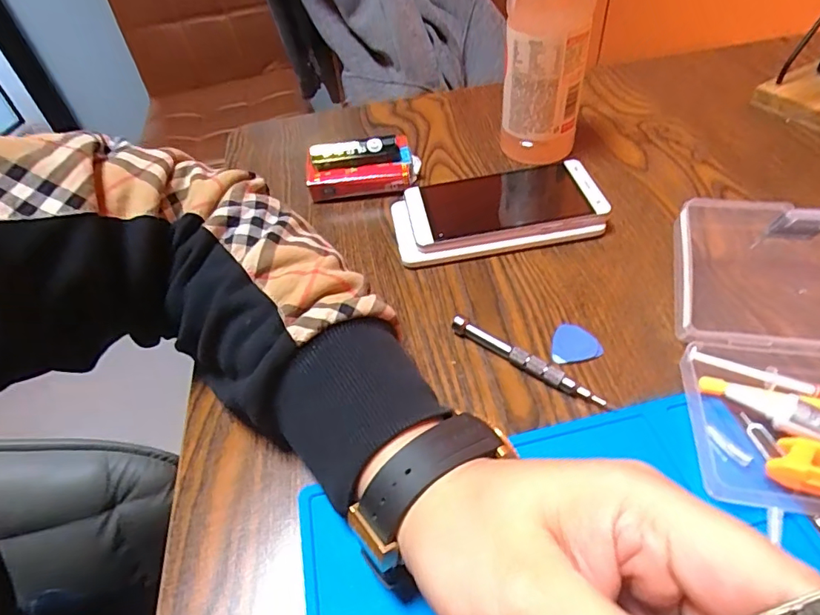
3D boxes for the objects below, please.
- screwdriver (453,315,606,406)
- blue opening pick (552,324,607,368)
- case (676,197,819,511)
[{"bbox_3d":[0.067,0.032,0.299,0.098,0.012,0.007,30,57,28],"label":"screwdriver"},{"bbox_3d":[0.102,0.022,0.308,0.030,0.004,0.028,3,54,13],"label":"blue opening pick"},{"bbox_3d":[0.233,0.011,0.272,0.158,0.050,0.199,5,49,10],"label":"case"}]

